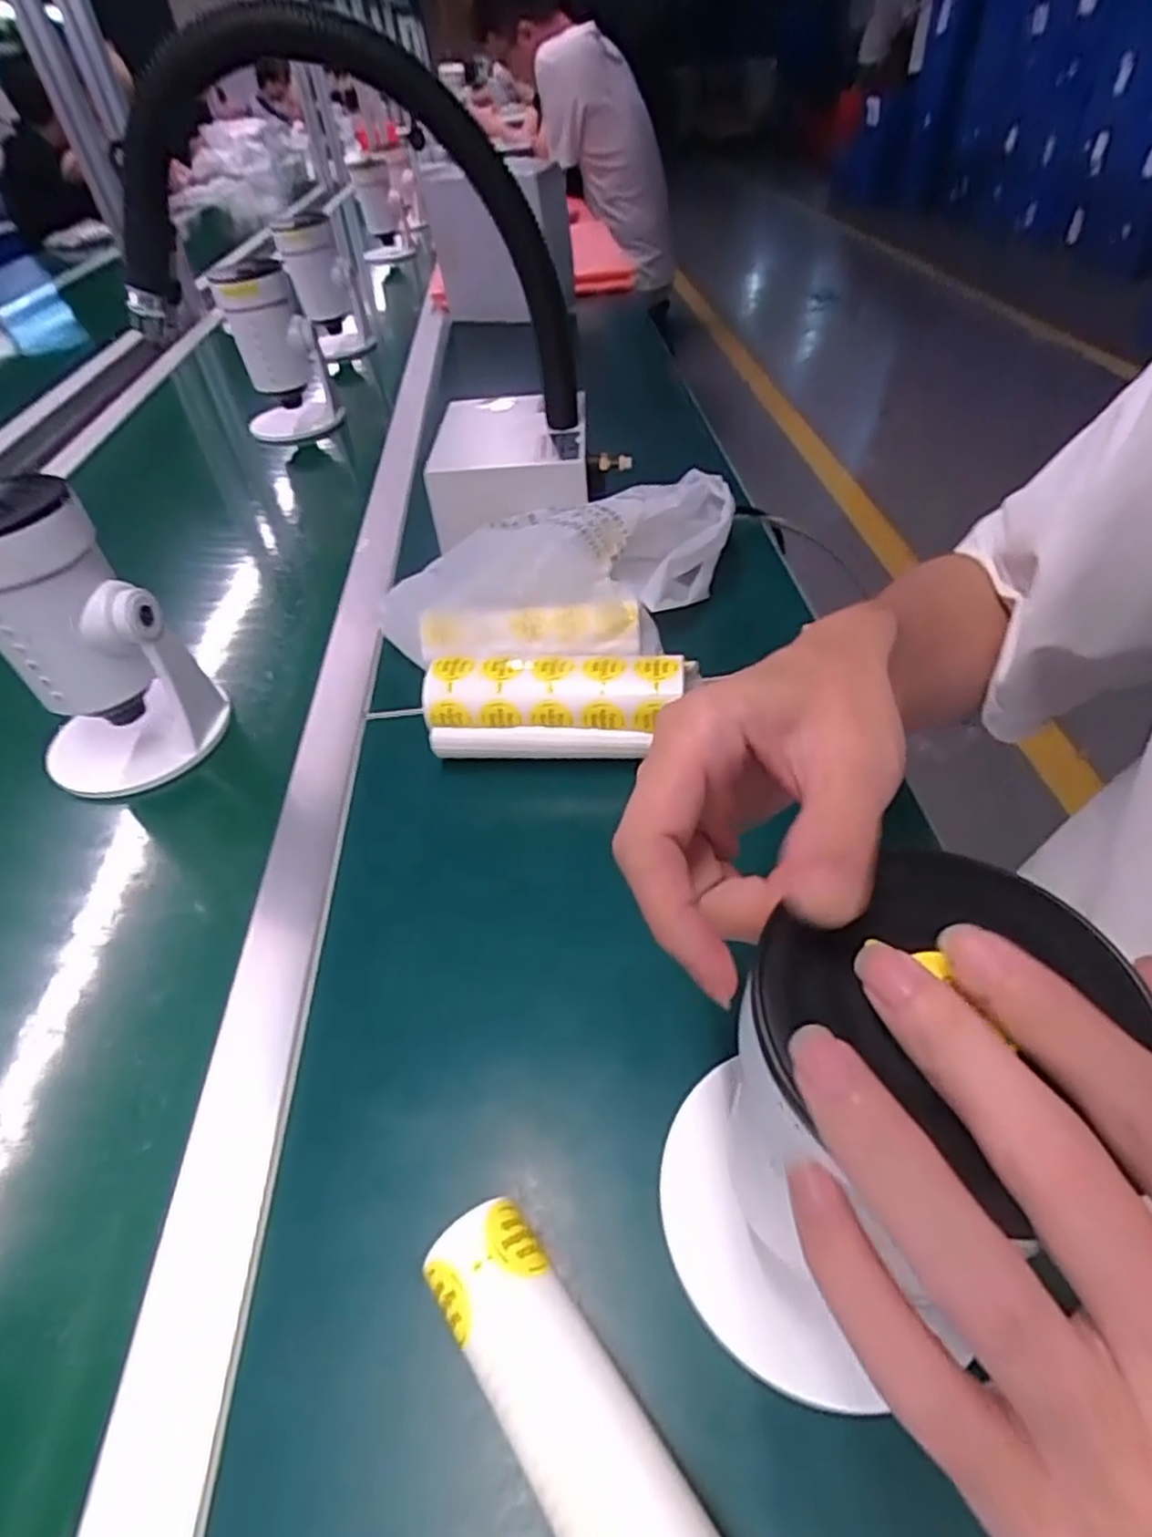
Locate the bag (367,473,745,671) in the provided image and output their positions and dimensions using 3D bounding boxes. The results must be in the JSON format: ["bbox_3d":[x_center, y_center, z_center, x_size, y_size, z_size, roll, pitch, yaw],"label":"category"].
[{"bbox_3d":[-0.010,-0.155,0.569,0.288,0.093,0.150,-11,44,-4],"label":"bag"}]

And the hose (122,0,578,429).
[{"bbox_3d":[-0.125,-0.400,0.533,0.361,0.229,0.067,-3,77,-26],"label":"hose"}]

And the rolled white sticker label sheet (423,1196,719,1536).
[{"bbox_3d":[0.010,0.218,0.225,0.041,0.036,0.168,-28,48,-25],"label":"rolled white sticker label sheet"}]

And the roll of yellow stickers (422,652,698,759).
[{"bbox_3d":[-0.010,-0.043,0.473,0.170,0.051,0.061,-1,44,6],"label":"roll of yellow stickers"}]

